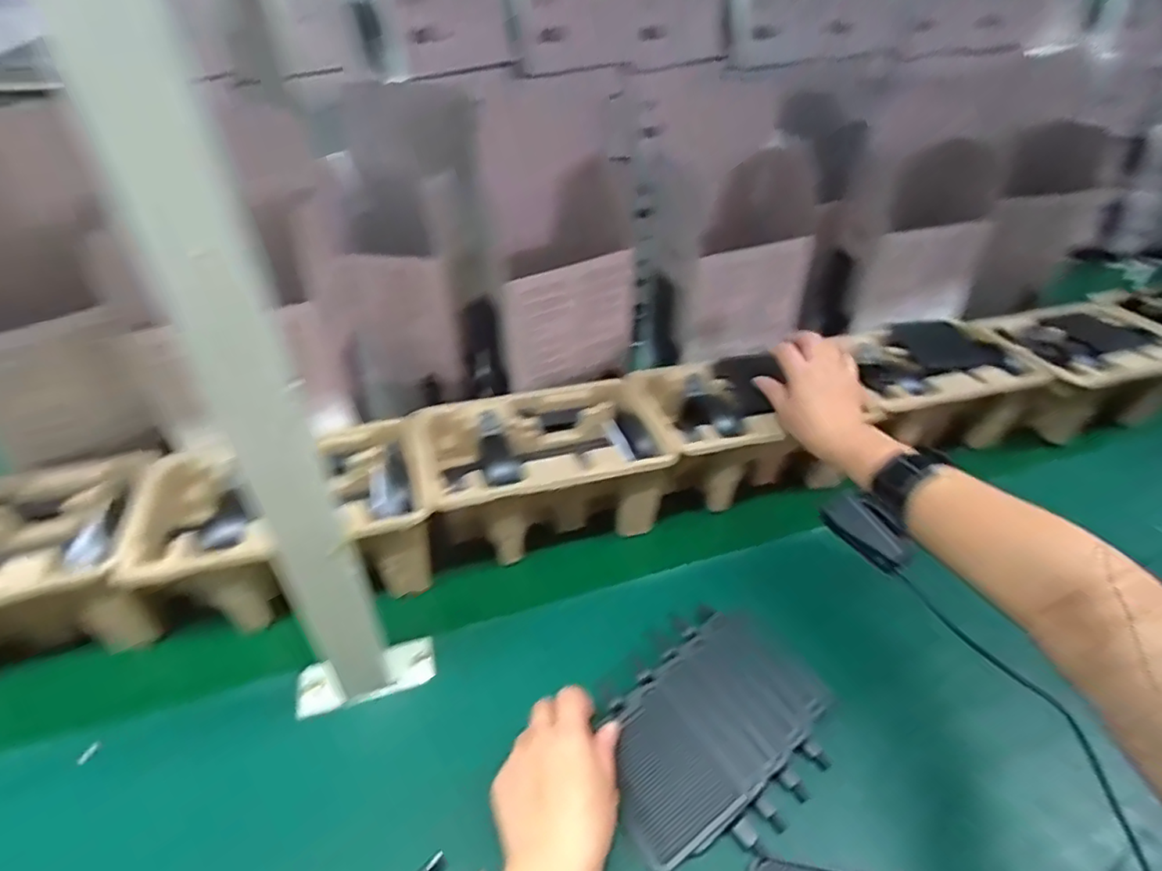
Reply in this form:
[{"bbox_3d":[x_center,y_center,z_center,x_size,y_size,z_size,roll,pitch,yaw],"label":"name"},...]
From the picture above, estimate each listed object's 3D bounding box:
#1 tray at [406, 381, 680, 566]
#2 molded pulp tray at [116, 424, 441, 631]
[{"bbox_3d":[-0.039,0.033,0.607,0.229,0.098,0.145,-11,41,-12],"label":"tray"},{"bbox_3d":[-0.252,0.082,0.541,0.228,0.101,0.143,-15,42,-17],"label":"molded pulp tray"}]

